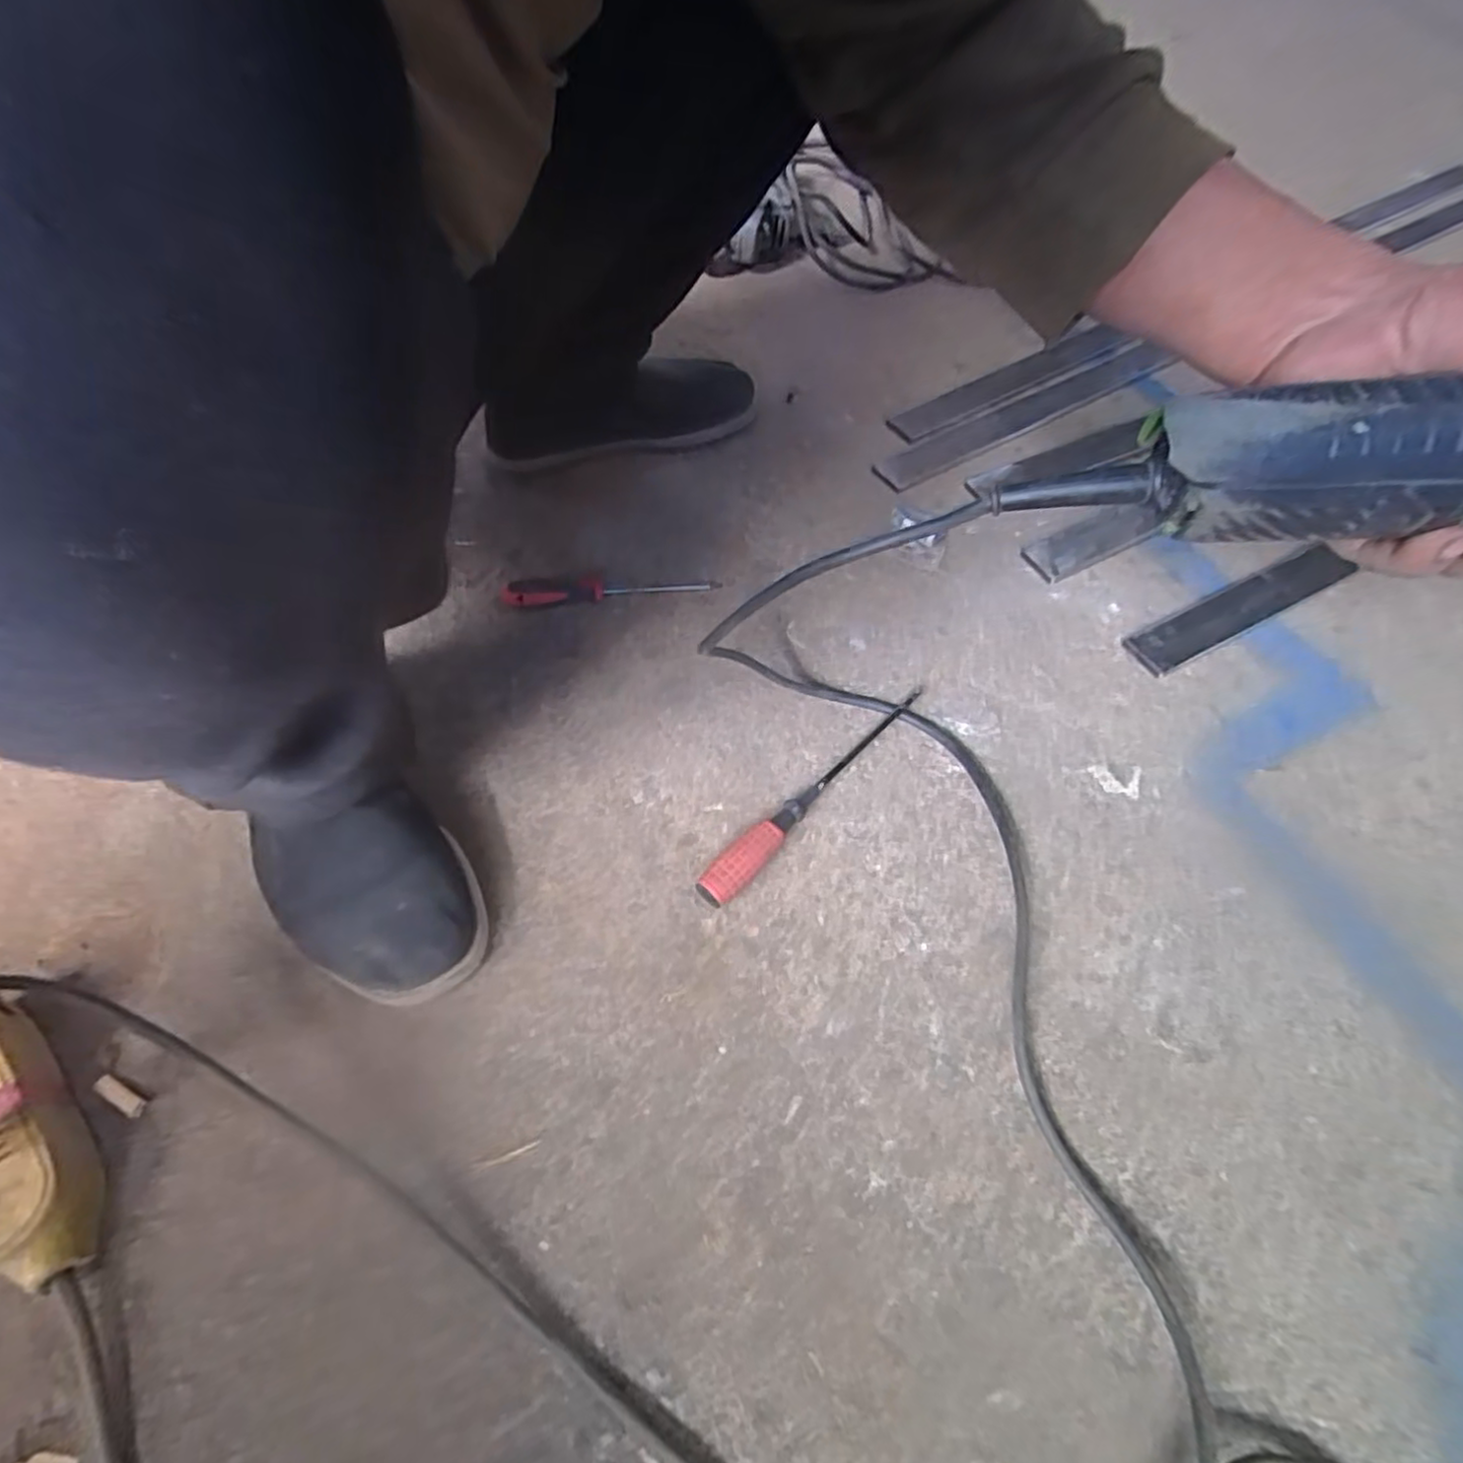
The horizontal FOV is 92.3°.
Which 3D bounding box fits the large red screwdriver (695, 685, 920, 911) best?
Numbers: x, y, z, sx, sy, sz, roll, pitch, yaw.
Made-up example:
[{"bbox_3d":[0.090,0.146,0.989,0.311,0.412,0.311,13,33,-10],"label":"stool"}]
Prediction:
[{"bbox_3d":[0.061,0.038,0.483,0.024,0.025,0.218,39,66,22],"label":"large red screwdriver"}]

